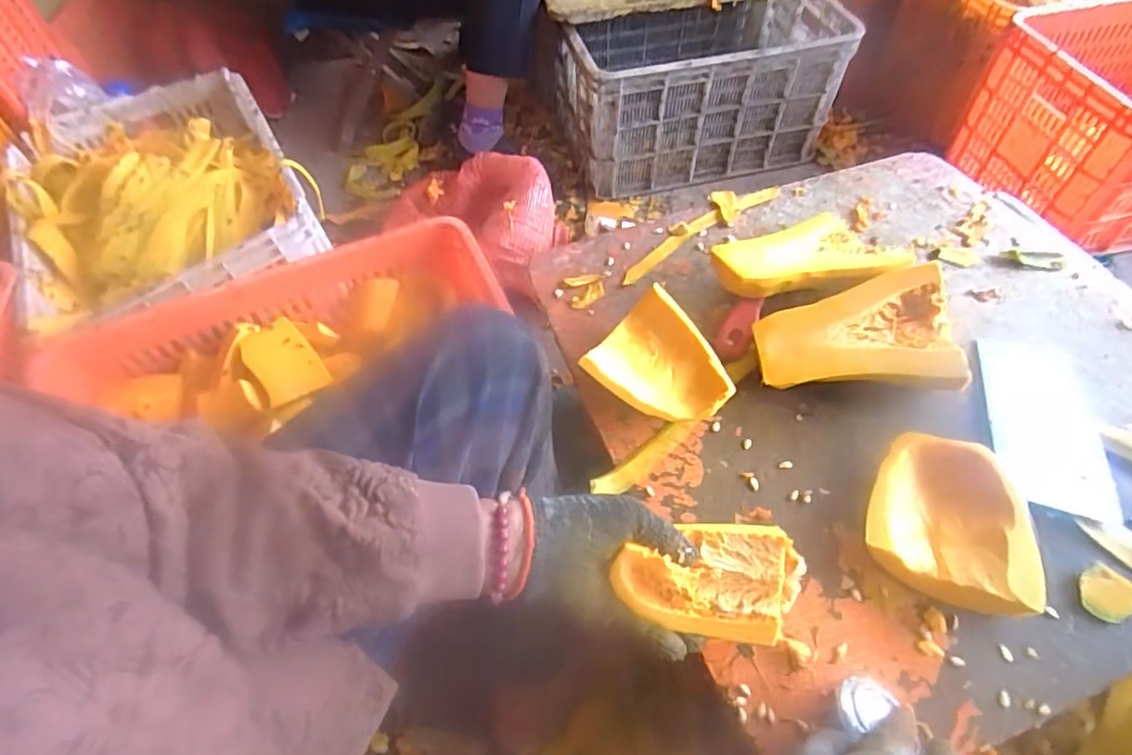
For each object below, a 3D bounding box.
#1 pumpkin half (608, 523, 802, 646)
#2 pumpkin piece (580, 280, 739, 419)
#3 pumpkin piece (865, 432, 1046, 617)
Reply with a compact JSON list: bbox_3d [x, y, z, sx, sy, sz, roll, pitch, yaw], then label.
[{"bbox_3d":[0.103,0.140,0.417,0.133,0.053,0.072,5,55,7],"label":"pumpkin half"},{"bbox_3d":[0.098,-0.008,0.570,0.127,0.048,0.115,35,63,24],"label":"pumpkin piece"},{"bbox_3d":[0.309,0.113,0.471,0.118,0.052,0.130,24,59,18],"label":"pumpkin piece"}]

